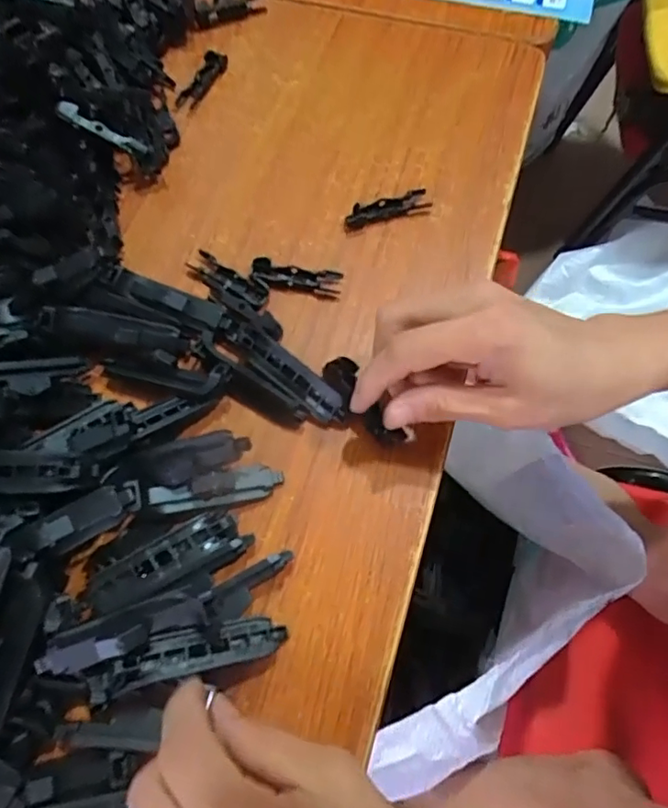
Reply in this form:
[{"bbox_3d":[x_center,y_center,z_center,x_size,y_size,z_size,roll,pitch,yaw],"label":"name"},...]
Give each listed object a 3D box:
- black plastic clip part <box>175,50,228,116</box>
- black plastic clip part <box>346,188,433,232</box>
[{"bbox_3d":[-0.095,-0.232,0.398,0.016,0.007,0.056,23,70,10],"label":"black plastic clip part"},{"bbox_3d":[0.032,-0.123,0.349,0.055,0.007,0.015,-18,68,-6],"label":"black plastic clip part"}]

